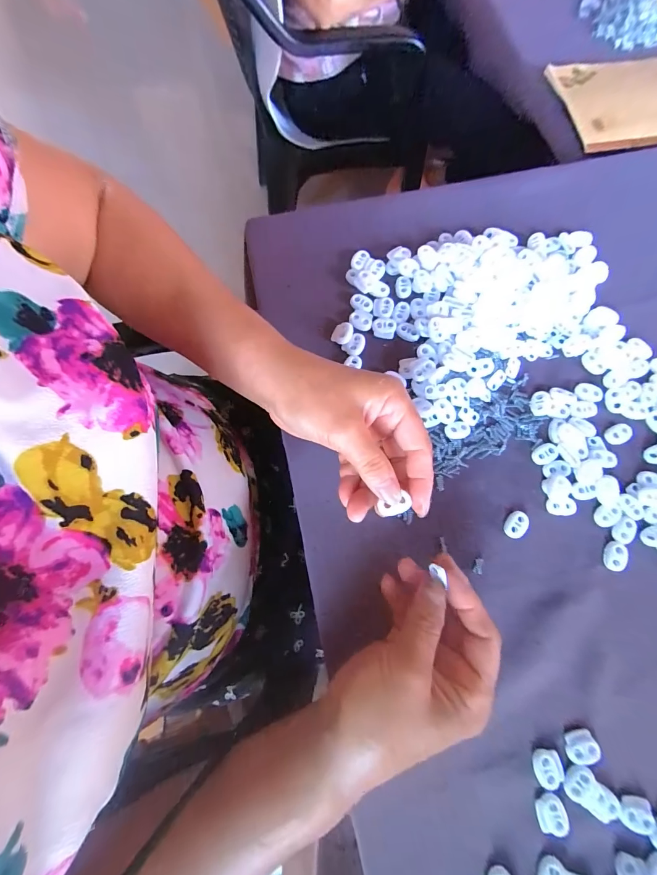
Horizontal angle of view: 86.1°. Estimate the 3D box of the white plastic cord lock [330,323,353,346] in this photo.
[{"bbox_3d":[0.013,-0.097,0.324,0.017,0.004,0.022,23,77,7],"label":"white plastic cord lock"}]

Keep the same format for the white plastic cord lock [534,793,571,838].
[{"bbox_3d":[0.153,0.258,0.240,0.020,0.004,0.023,-12,75,-2],"label":"white plastic cord lock"}]

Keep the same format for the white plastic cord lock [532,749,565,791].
[{"bbox_3d":[0.155,0.232,0.244,0.019,0.004,0.023,-14,75,-3],"label":"white plastic cord lock"}]

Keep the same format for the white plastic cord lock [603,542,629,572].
[{"bbox_3d":[0.228,0.095,0.279,0.016,0.004,0.022,18,76,6],"label":"white plastic cord lock"}]

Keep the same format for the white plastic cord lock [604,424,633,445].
[{"bbox_3d":[0.250,-0.003,0.303,0.024,0.004,0.016,-25,76,-6],"label":"white plastic cord lock"}]

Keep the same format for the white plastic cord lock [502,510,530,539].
[{"bbox_3d":[0.153,0.071,0.287,0.017,0.004,0.023,38,79,10],"label":"white plastic cord lock"}]

